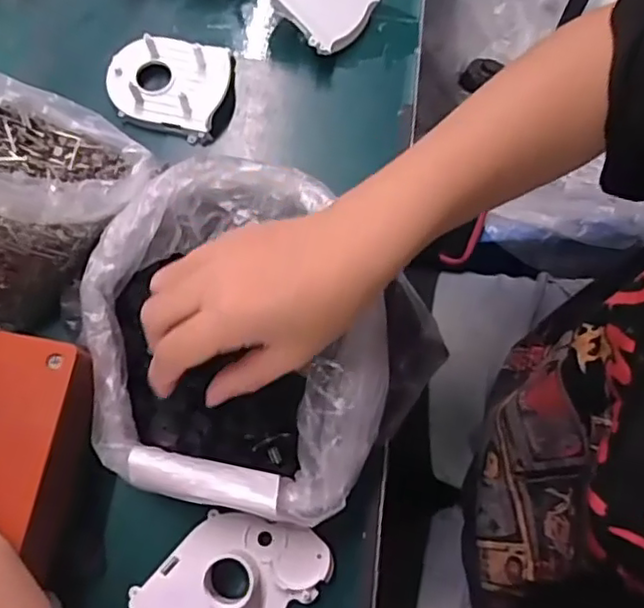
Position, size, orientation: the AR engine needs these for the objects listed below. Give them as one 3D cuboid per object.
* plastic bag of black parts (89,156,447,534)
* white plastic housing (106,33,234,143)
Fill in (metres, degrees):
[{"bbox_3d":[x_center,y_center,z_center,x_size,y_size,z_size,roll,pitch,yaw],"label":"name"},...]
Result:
[{"bbox_3d":[-0.043,0.020,0.352,0.186,0.050,0.180,37,76,9],"label":"plastic bag of black parts"},{"bbox_3d":[-0.105,-0.151,0.427,0.079,0.020,0.063,17,74,3],"label":"white plastic housing"}]

